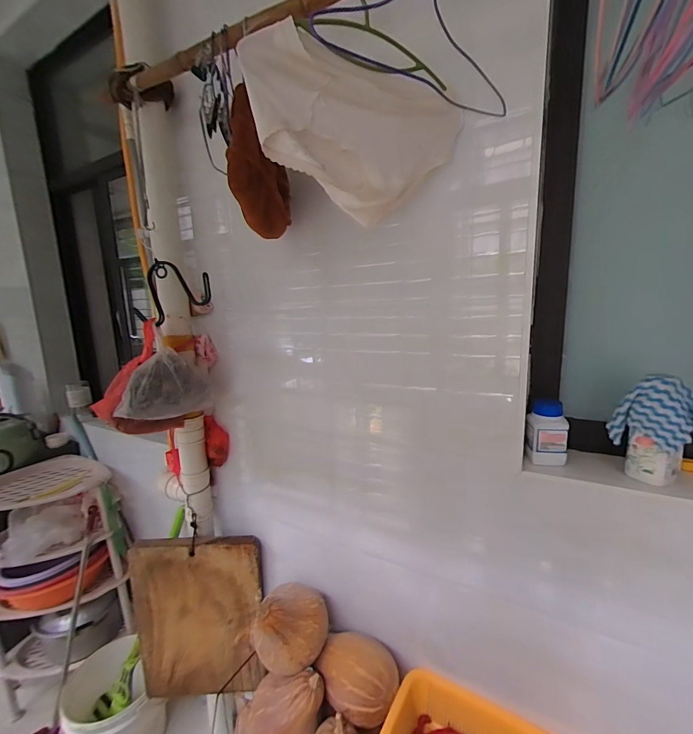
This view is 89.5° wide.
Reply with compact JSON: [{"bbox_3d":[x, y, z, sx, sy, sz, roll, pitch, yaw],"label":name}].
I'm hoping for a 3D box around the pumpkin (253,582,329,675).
[{"bbox_3d":[-0.128,0.619,0.860,0.155,0.157,0.148,0,10,10],"label":"pumpkin"}]

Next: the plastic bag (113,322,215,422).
[{"bbox_3d":[-0.441,0.034,0.848,0.200,0.171,0.140,-6,11,-21],"label":"plastic bag"}]

